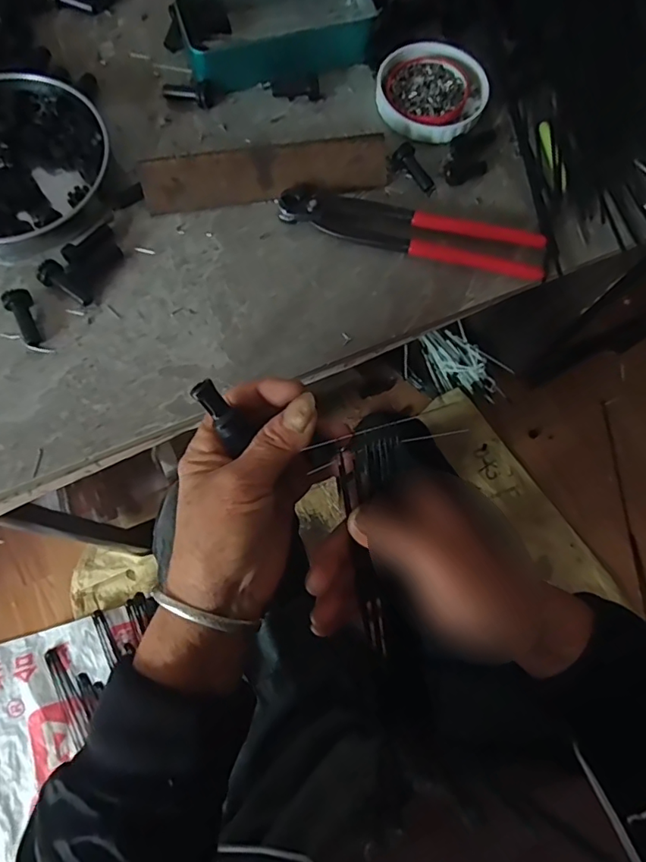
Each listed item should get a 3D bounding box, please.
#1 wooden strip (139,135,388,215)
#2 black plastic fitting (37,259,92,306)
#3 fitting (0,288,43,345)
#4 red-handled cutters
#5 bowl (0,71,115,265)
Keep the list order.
[{"bbox_3d":[-0.041,-0.191,0.386,0.179,0.009,0.037,-10,118,-5],"label":"wooden strip"},{"bbox_3d":[-0.180,-0.100,0.359,0.017,0.015,0.038,-42,80,-13],"label":"black plastic fitting"},{"bbox_3d":[-0.201,-0.077,0.352,0.017,0.015,0.039,-31,77,-10],"label":"fitting"},{"bbox_3d":[0.065,-0.148,0.383,0.194,0.012,0.036,13,74,2],"label":"red-handled cutters"},{"bbox_3d":[-0.223,-0.193,0.375,0.133,0.026,0.129,1,74,-2],"label":"bowl"}]

